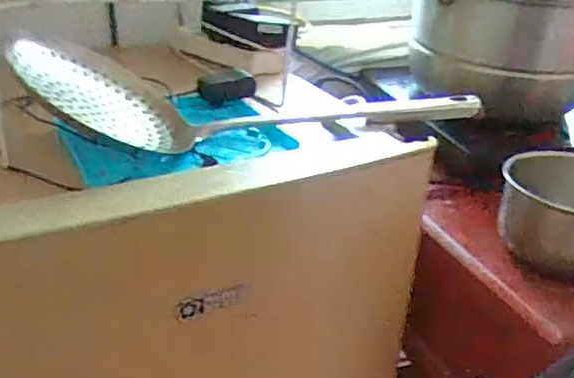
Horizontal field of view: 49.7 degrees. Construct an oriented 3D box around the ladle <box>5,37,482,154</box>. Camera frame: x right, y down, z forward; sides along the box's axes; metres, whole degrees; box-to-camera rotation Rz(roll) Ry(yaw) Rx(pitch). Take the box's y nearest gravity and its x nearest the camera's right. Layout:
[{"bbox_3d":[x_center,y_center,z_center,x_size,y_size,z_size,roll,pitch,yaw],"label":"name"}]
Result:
[{"bbox_3d":[-0.022,-0.098,0.586,0.426,0.081,0.084,-5,30,-16],"label":"ladle"}]

